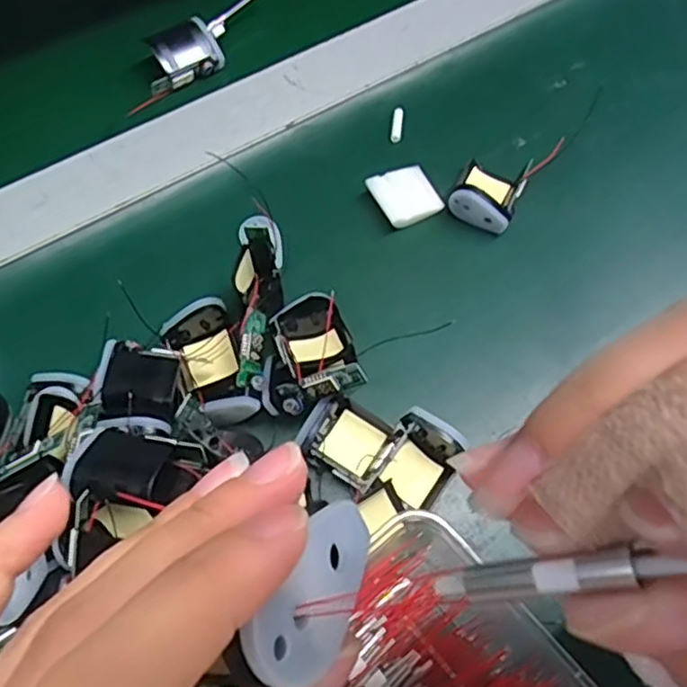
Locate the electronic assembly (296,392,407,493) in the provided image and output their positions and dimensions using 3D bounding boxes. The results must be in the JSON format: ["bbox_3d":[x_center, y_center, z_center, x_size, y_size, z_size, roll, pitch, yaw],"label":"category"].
[{"bbox_3d":[0.004,0.045,0.325,0.042,0.016,0.037,31,68,12],"label":"electronic assembly"}]

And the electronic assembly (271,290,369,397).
[{"bbox_3d":[-0.012,0.002,0.331,0.036,0.019,0.065,-14,38,-9],"label":"electronic assembly"}]

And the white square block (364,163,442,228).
[{"bbox_3d":[0.037,-0.087,0.396,0.035,0.008,0.036,-25,69,-13],"label":"white square block"}]

